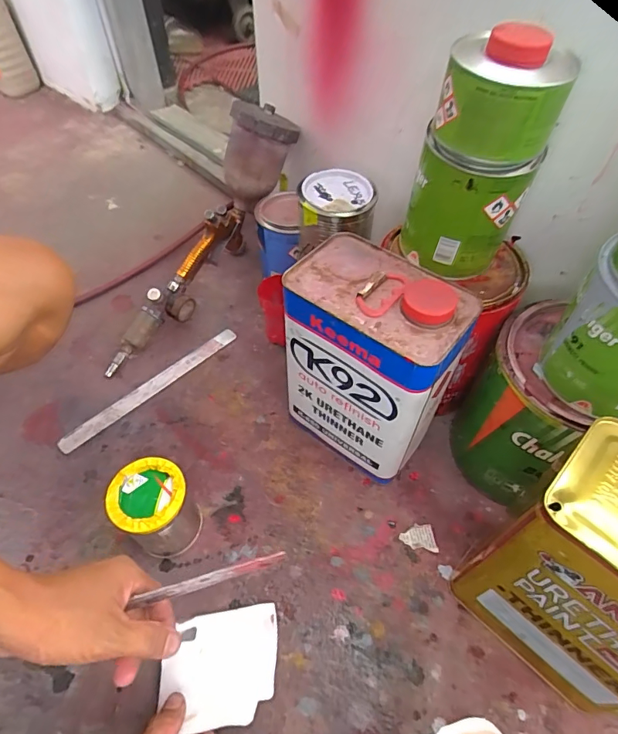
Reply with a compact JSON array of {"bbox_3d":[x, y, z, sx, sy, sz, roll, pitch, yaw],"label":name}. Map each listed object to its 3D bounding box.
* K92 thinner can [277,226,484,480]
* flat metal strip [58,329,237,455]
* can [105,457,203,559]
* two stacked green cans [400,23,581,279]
[{"bbox_3d":[0.065,0.003,0.502,0.168,0.259,0.107,33,59,23],"label":"K92 thinner can"},{"bbox_3d":[-0.224,0.024,0.646,0.025,0.007,0.288,39,62,24],"label":"flat metal strip"},{"bbox_3d":[-0.164,0.157,0.486,0.074,0.107,0.075,0,54,-1],"label":"can"},{"bbox_3d":[0.156,-0.192,0.419,0.100,0.196,0.093,14,53,10],"label":"two stacked green cans"}]

